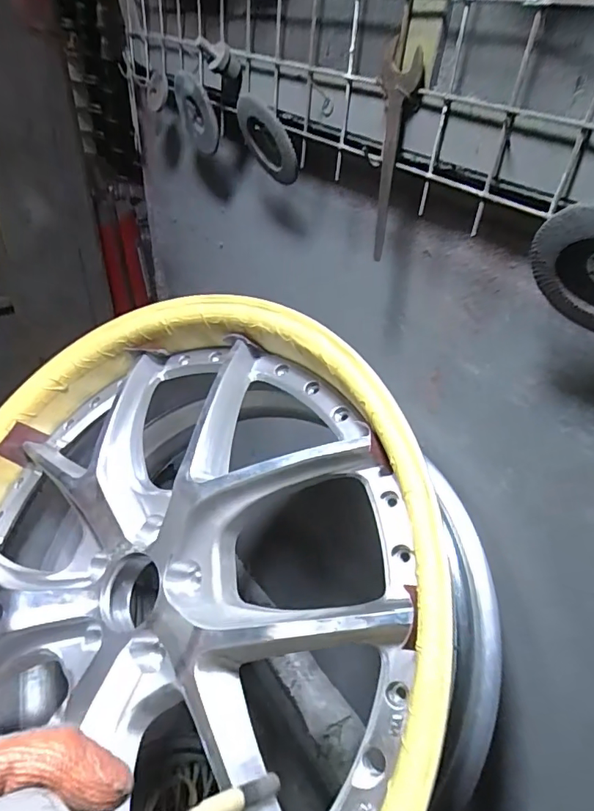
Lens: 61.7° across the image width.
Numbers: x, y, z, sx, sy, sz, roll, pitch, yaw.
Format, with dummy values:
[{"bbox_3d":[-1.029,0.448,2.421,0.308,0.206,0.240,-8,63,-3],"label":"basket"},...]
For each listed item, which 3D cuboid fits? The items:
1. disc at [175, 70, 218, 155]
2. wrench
[{"bbox_3d":[-0.140,-0.404,0.698,0.016,0.116,0.096,-42,65,-11],"label":"disc"},{"bbox_3d":[0.077,-0.221,0.447,0.013,0.169,0.048,-14,46,-21],"label":"wrench"}]

